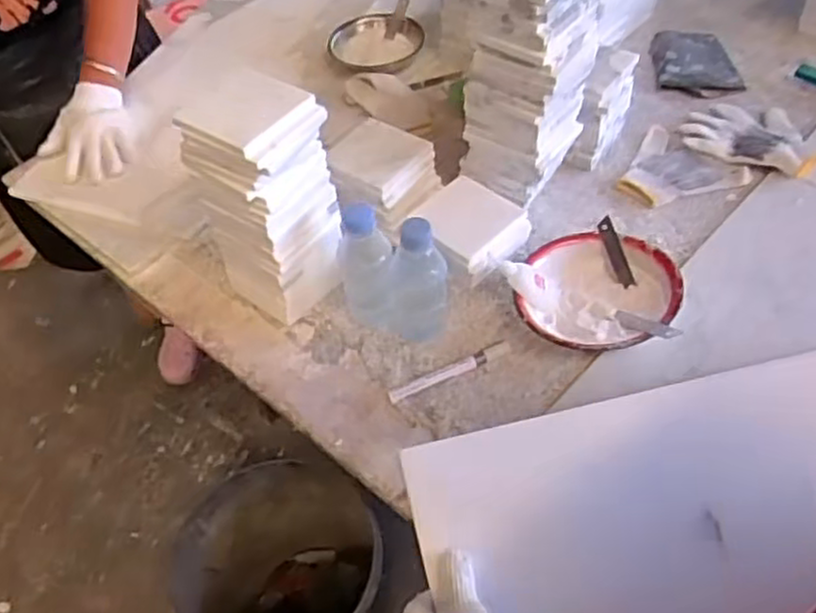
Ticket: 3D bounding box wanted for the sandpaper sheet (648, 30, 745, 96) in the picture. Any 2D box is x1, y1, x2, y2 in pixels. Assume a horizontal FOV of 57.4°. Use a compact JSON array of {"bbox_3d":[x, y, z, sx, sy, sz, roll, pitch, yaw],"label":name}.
[{"bbox_3d":[0.424,-0.370,1.117,0.115,0.009,0.155,-7,51,2],"label":"sandpaper sheet"}]

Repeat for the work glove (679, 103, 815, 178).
[{"bbox_3d":[0.462,-0.234,1.002,0.167,0.020,0.132,19,57,21],"label":"work glove"}]

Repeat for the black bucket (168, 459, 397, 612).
[{"bbox_3d":[-0.195,0.500,1.305,0.345,0.385,0.329,-4,52,5],"label":"black bucket"}]

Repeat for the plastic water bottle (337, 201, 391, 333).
[{"bbox_3d":[-0.051,-0.051,0.824,0.053,0.151,0.073,-20,52,-8],"label":"plastic water bottle"}]

